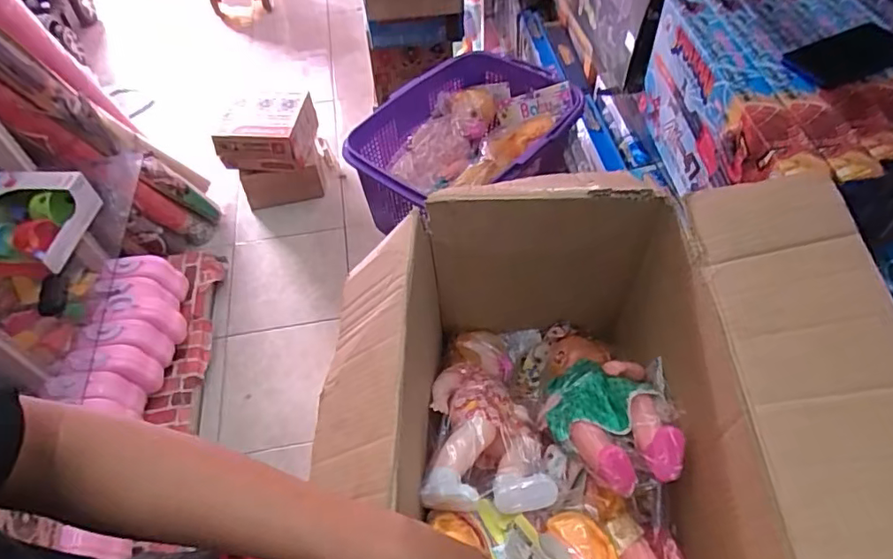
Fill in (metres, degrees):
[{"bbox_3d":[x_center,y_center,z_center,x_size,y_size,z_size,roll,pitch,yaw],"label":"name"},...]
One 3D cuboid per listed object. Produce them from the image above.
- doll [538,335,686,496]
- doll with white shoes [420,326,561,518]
[{"bbox_3d":[0.187,0.141,0.708,0.139,0.078,0.298,-6,18,-2],"label":"doll"},{"bbox_3d":[0.047,0.173,0.697,0.137,0.084,0.295,-3,26,1],"label":"doll with white shoes"}]

